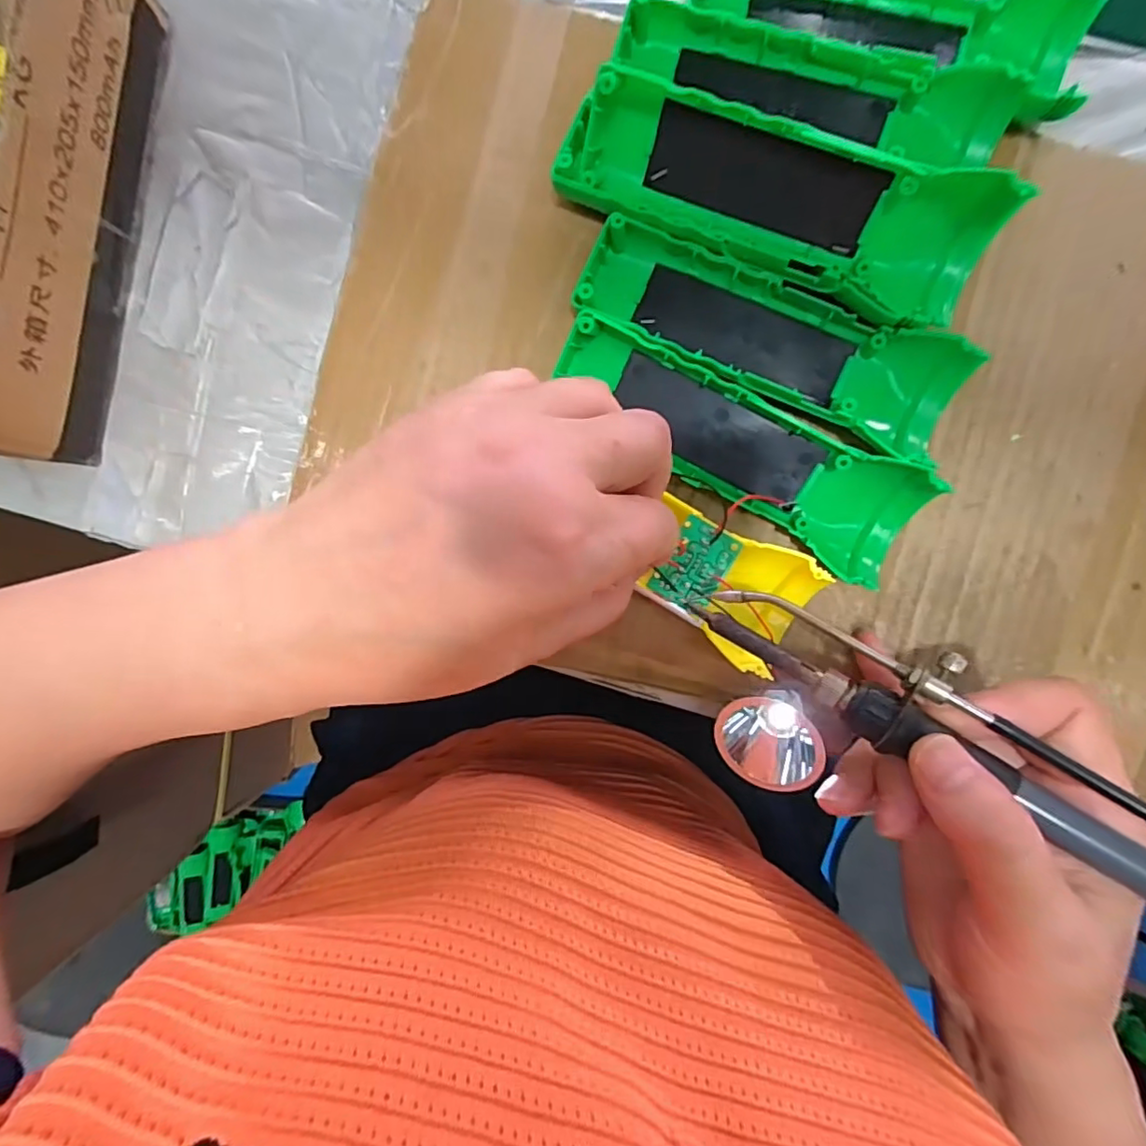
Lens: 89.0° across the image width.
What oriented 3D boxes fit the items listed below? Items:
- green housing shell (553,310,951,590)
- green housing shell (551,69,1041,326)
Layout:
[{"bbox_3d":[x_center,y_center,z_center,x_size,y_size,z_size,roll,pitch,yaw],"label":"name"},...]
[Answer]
[{"bbox_3d":[0.069,-0.050,0.248,0.164,0.030,0.050,25,93,0],"label":"green housing shell"},{"bbox_3d":[0.082,-0.148,0.234,0.179,0.050,0.052,22,93,0],"label":"green housing shell"}]

